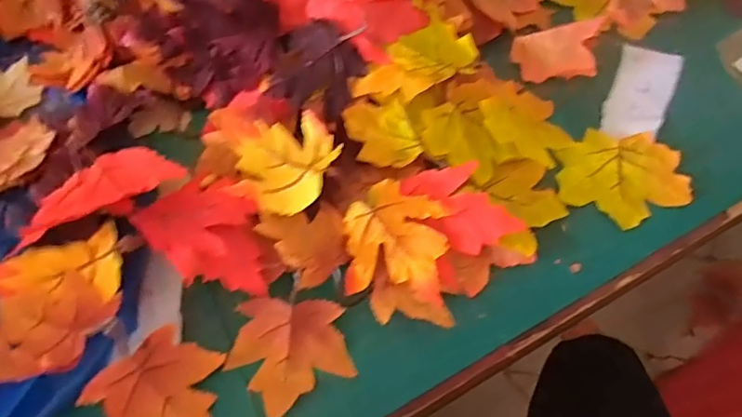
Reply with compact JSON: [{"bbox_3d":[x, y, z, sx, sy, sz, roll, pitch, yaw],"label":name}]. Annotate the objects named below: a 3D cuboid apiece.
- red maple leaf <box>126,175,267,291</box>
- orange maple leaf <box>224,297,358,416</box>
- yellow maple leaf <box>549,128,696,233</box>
[{"bbox_3d":[-0.116,0.014,0.381,0.069,0.026,0.116,-42,63,-16],"label":"red maple leaf"},{"bbox_3d":[-0.056,0.098,0.360,0.080,0.017,0.074,-1,65,3],"label":"orange maple leaf"},{"bbox_3d":[0.190,-0.025,0.404,0.089,0.010,0.079,6,61,11],"label":"yellow maple leaf"}]

